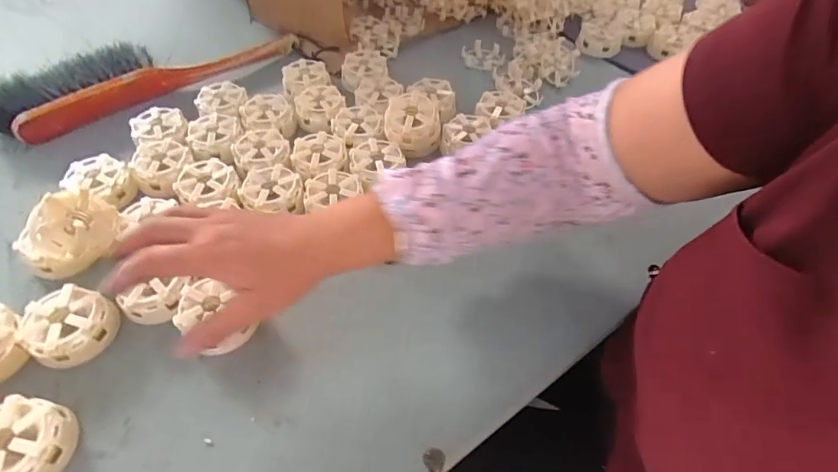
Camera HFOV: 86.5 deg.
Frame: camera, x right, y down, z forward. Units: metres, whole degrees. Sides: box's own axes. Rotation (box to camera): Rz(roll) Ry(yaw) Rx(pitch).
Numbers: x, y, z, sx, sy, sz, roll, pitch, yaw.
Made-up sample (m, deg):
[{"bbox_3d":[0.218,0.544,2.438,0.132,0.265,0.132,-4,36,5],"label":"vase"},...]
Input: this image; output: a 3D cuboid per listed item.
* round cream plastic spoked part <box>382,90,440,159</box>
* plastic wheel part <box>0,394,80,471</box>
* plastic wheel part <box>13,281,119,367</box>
[{"bbox_3d":[-0.007,-0.129,0.539,0.067,0.059,0.065,0,52,-2],"label":"round cream plastic spoked part"},{"bbox_3d":[-0.293,0.154,0.327,0.065,0.031,0.064,23,55,16],"label":"plastic wheel part"},{"bbox_3d":[-0.301,0.078,0.386,0.065,0.031,0.064,20,54,14],"label":"plastic wheel part"}]

